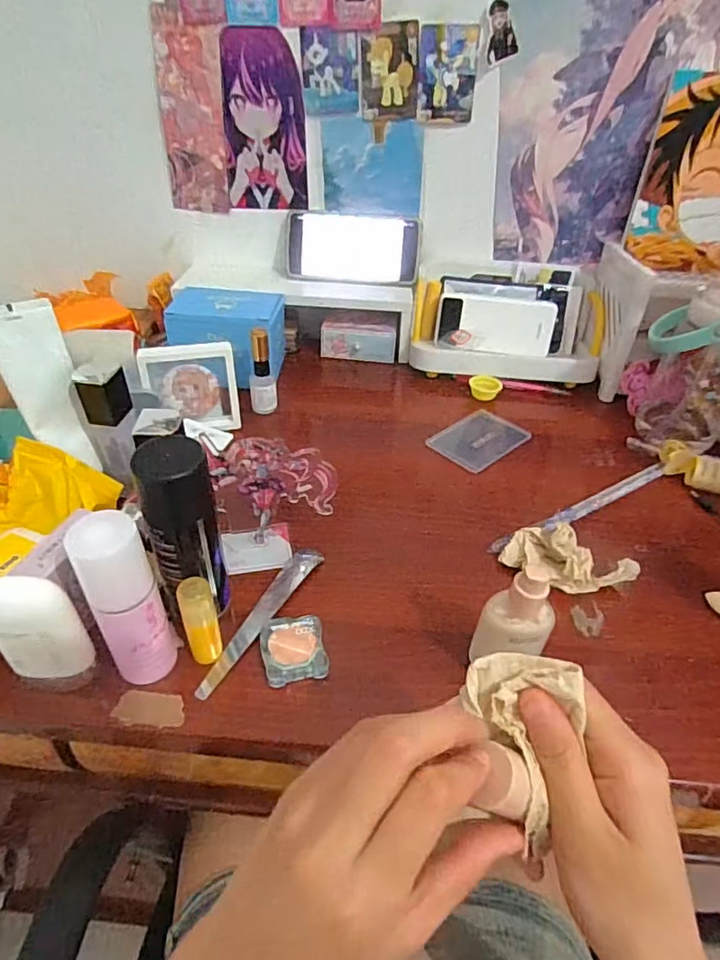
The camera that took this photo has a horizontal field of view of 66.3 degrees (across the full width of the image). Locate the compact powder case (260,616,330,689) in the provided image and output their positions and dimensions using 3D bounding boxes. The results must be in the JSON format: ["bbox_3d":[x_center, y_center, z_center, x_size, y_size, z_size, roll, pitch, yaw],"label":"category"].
[{"bbox_3d":[-0.046,0.116,0.385,0.043,0.010,0.048,-7,41,-12],"label":"compact powder case"}]

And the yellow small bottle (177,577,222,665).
[{"bbox_3d":[-0.104,0.092,0.360,0.020,0.069,0.015,-13,43,-19],"label":"yellow small bottle"}]

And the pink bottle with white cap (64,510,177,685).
[{"bbox_3d":[-0.139,0.075,0.330,0.036,0.125,0.030,-21,46,-26],"label":"pink bottle with white cap"}]

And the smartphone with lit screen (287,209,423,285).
[{"bbox_3d":[-0.008,-0.293,0.698,0.165,0.081,0.007,4,19,1],"label":"smartphone with lit screen"}]

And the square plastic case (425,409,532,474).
[{"bbox_3d":[0.127,-0.046,0.586,0.092,0.010,0.069,-29,50,-33],"label":"square plastic case"}]

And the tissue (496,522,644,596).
[{"bbox_3d":[0.169,0.062,0.442,0.101,0.034,0.043,12,41,10],"label":"tissue"}]

